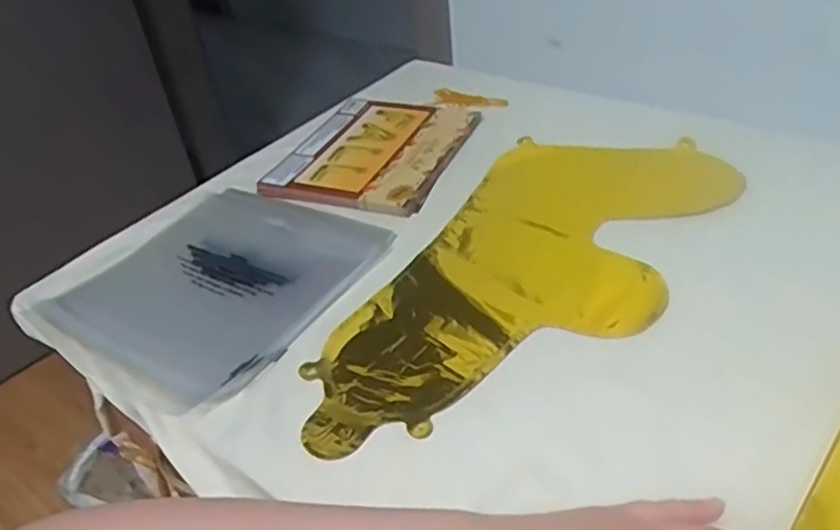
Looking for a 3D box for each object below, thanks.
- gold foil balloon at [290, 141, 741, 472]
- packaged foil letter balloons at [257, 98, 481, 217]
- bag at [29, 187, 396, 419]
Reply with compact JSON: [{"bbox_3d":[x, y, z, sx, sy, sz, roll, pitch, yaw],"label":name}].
[{"bbox_3d":[0.090,-0.002,0.541,0.191,0.013,0.435,21,45,32],"label":"gold foil balloon"},{"bbox_3d":[-0.048,-0.120,0.702,0.169,0.007,0.204,10,40,21],"label":"packaged foil letter balloons"},{"bbox_3d":[-0.169,0.008,0.561,0.216,0.009,0.227,18,44,29],"label":"bag"}]

